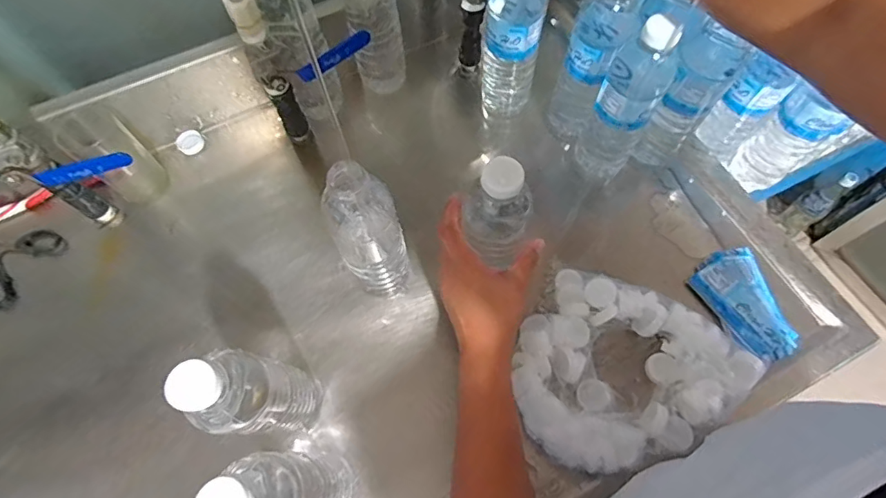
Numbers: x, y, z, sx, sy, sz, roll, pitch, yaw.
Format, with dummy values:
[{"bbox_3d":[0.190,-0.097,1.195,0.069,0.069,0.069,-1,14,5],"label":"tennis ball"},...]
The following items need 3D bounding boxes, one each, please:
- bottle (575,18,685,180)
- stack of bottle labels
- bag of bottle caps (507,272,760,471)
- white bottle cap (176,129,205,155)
[{"bbox_3d":[0.186,-0.146,0.501,0.067,0.211,0.065,23,69,11],"label":"bottle"},{"bbox_3d":[0.327,0.058,0.513,0.074,0.009,0.118,-26,68,-10],"label":"stack of bottle labels"},{"bbox_3d":[0.179,0.129,0.474,0.210,0.038,0.200,32,71,15],"label":"bag of bottle caps"},{"bbox_3d":[-0.323,-0.136,0.614,0.031,0.009,0.031,-18,84,-14],"label":"white bottle cap"}]

